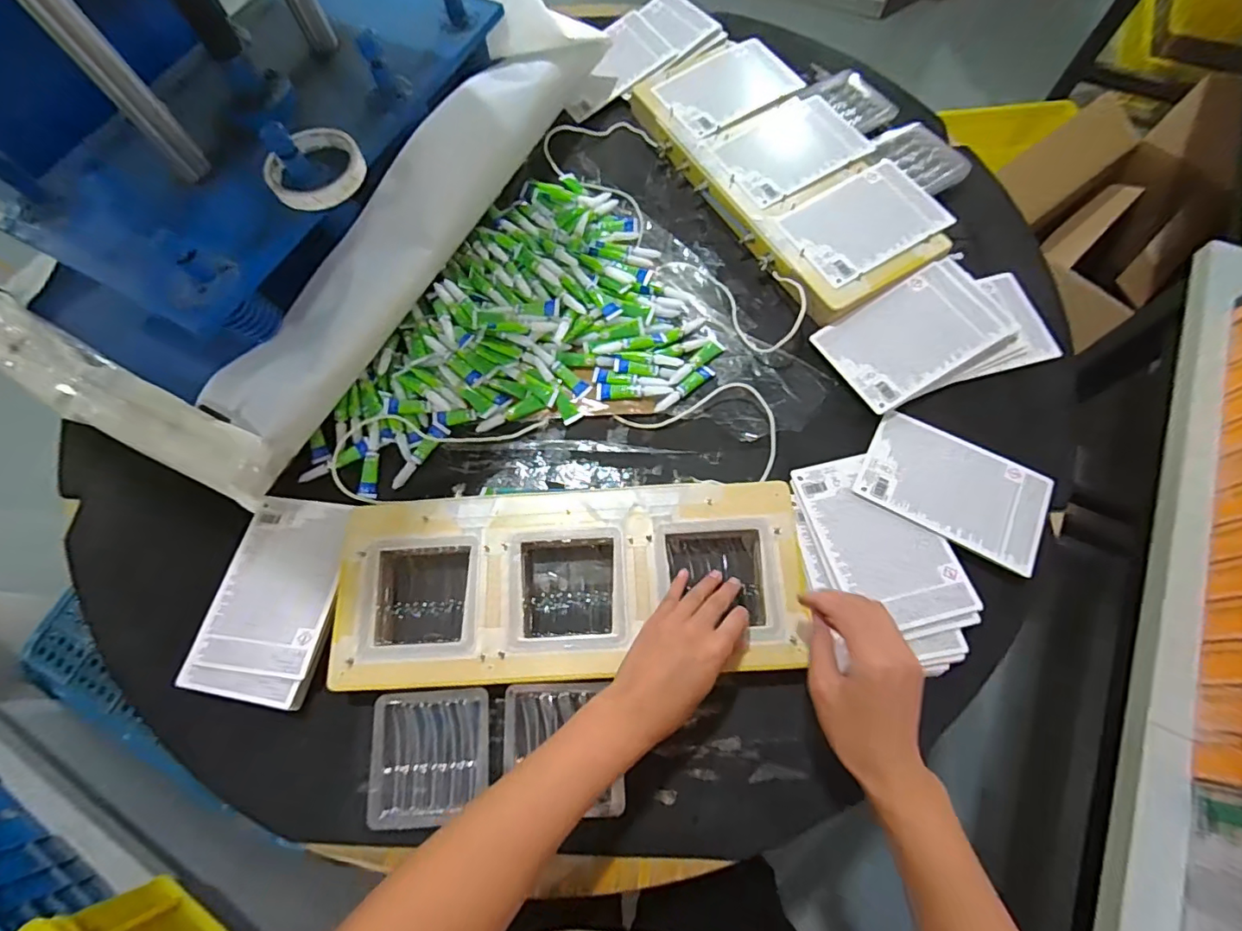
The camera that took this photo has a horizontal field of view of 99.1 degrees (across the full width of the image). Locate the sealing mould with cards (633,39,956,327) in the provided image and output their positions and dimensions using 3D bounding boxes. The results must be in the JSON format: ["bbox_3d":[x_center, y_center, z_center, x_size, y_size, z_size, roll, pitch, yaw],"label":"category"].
[{"bbox_3d":[0.199,-0.375,0.652,0.198,0.043,0.423,-30,71,-8],"label":"sealing mould with cards"}]

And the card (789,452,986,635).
[{"bbox_3d":[0.245,0.068,0.506,0.108,0.005,0.172,-17,64,-5],"label":"card"}]

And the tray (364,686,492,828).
[{"bbox_3d":[-0.166,0.255,0.464,0.101,0.012,0.105,-4,70,1],"label":"tray"}]

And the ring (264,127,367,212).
[{"bbox_3d":[-0.300,-0.291,0.522,0.090,0.019,0.090,-1,70,2],"label":"ring"}]

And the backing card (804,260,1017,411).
[{"bbox_3d":[0.317,-0.143,0.575,0.182,0.010,0.114,-31,70,-3],"label":"backing card"}]

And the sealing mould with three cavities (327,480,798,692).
[{"bbox_3d":[-0.045,0.110,0.499,0.415,0.041,0.173,-7,74,1],"label":"sealing mould with three cavities"}]

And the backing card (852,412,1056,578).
[{"bbox_3d":[0.331,0.021,0.527,0.170,0.006,0.113,29,66,13],"label":"backing card"}]

